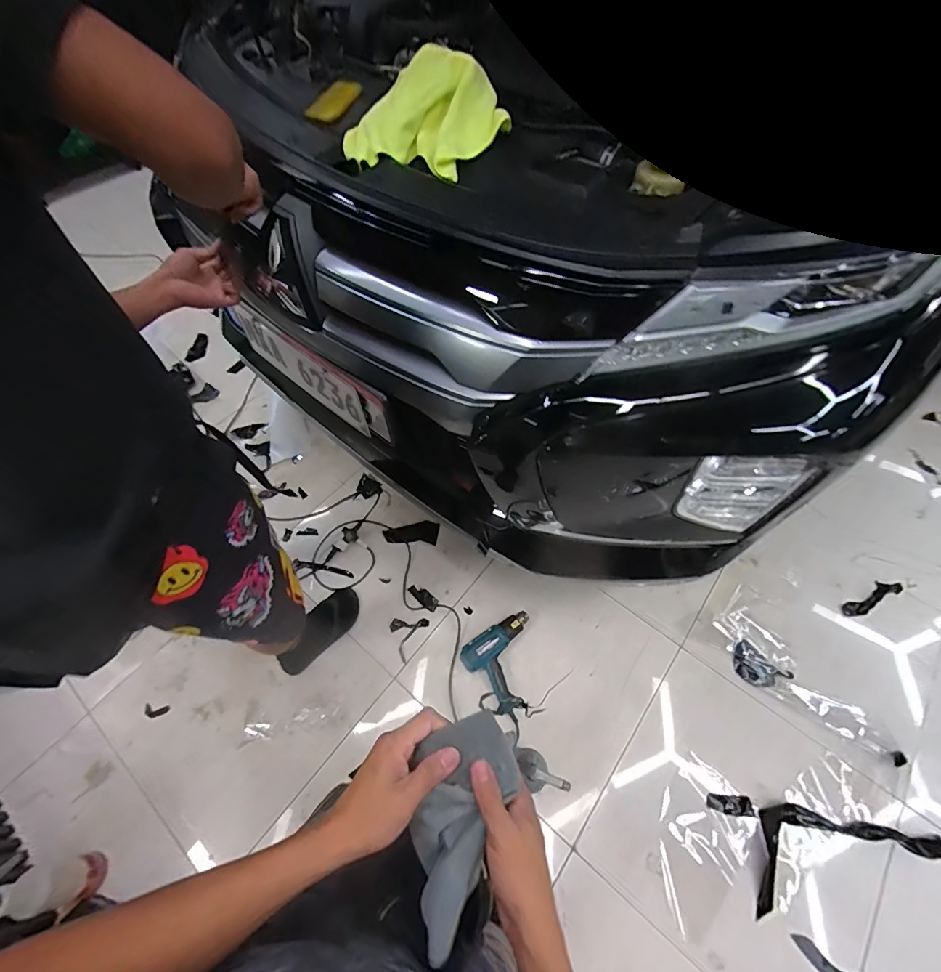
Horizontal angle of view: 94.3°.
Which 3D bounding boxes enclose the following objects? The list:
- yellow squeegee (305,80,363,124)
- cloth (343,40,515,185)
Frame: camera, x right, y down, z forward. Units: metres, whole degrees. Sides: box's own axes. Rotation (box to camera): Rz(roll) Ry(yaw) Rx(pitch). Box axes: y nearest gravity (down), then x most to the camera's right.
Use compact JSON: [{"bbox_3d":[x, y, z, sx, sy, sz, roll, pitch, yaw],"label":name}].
[{"bbox_3d":[-0.246,-0.695,0.789,0.114,0.012,0.047,-44,101,-6],"label":"yellow squeegee"},{"bbox_3d":[-0.079,-0.576,0.682,0.230,0.050,0.246,41,84,9],"label":"cloth"}]

